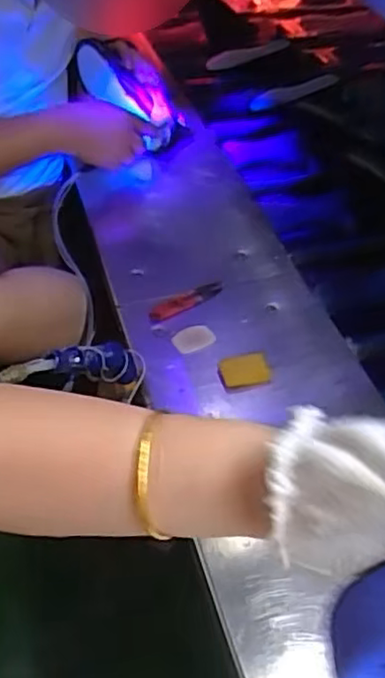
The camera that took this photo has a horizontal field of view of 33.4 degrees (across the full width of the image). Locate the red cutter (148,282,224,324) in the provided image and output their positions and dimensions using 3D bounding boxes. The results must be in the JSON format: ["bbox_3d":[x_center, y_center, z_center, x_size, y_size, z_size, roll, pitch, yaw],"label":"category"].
[{"bbox_3d":[-0.009,-0.046,0.768,0.097,0.015,0.028,-30,52,-30],"label":"red cutter"}]

